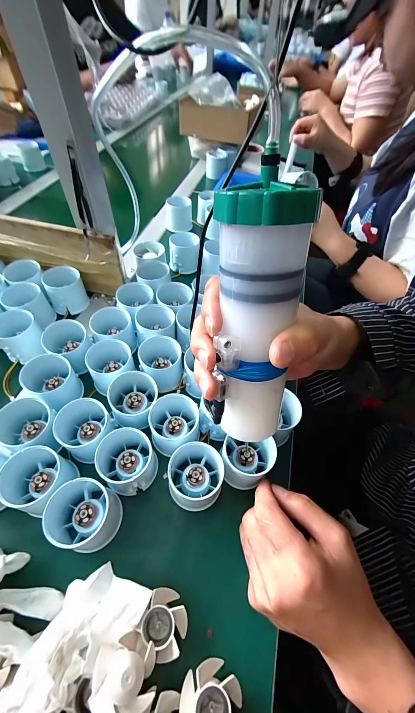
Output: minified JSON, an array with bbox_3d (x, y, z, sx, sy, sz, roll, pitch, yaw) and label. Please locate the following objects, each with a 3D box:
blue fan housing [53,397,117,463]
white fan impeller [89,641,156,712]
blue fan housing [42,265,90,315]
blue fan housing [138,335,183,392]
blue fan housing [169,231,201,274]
[{"bbox_3d":[-0.131,0.074,0.291,0.058,0.038,0.056,37,60,22],"label":"blue fan housing"},{"bbox_3d":[-0.058,0.227,0.191,0.039,0.028,0.035,0,54,-2],"label":"white fan impeller"},{"bbox_3d":[-0.214,-0.100,0.416,0.051,0.049,0.051,-19,56,-15],"label":"blue fan housing"},{"bbox_3d":[-0.057,0.007,0.343,0.049,0.050,0.054,-5,54,-6],"label":"blue fan housing"},{"bbox_3d":[-0.040,-0.182,0.486,0.052,0.054,0.050,2,53,-1],"label":"blue fan housing"}]

